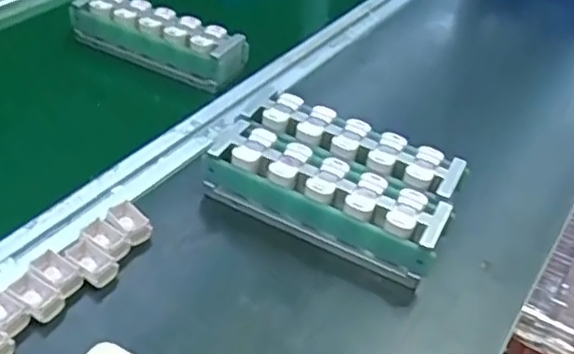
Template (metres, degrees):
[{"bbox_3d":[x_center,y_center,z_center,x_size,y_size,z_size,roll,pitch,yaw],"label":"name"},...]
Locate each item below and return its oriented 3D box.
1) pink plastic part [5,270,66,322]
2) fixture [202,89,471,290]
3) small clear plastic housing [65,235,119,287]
[{"bbox_3d":[-0.168,0.080,0.431,0.036,0.009,0.021,26,43,21],"label":"pink plastic part"},{"bbox_3d":[0.040,0.003,0.535,0.190,0.053,0.112,22,42,17],"label":"fixture"},{"bbox_3d":[-0.140,0.061,0.457,0.037,0.015,0.022,25,43,20],"label":"small clear plastic housing"}]

